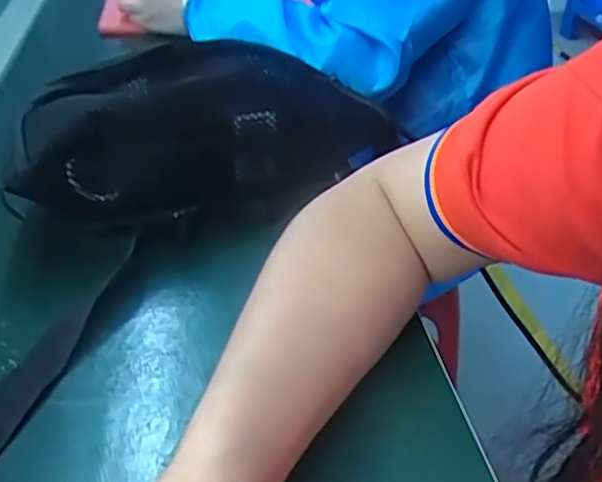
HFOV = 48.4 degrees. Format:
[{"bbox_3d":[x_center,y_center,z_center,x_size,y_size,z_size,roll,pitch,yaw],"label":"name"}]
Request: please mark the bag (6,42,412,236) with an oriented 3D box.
[{"bbox_3d":[-0.062,-0.075,0.472,0.264,0.088,0.117,-23,42,-32],"label":"bag"}]

